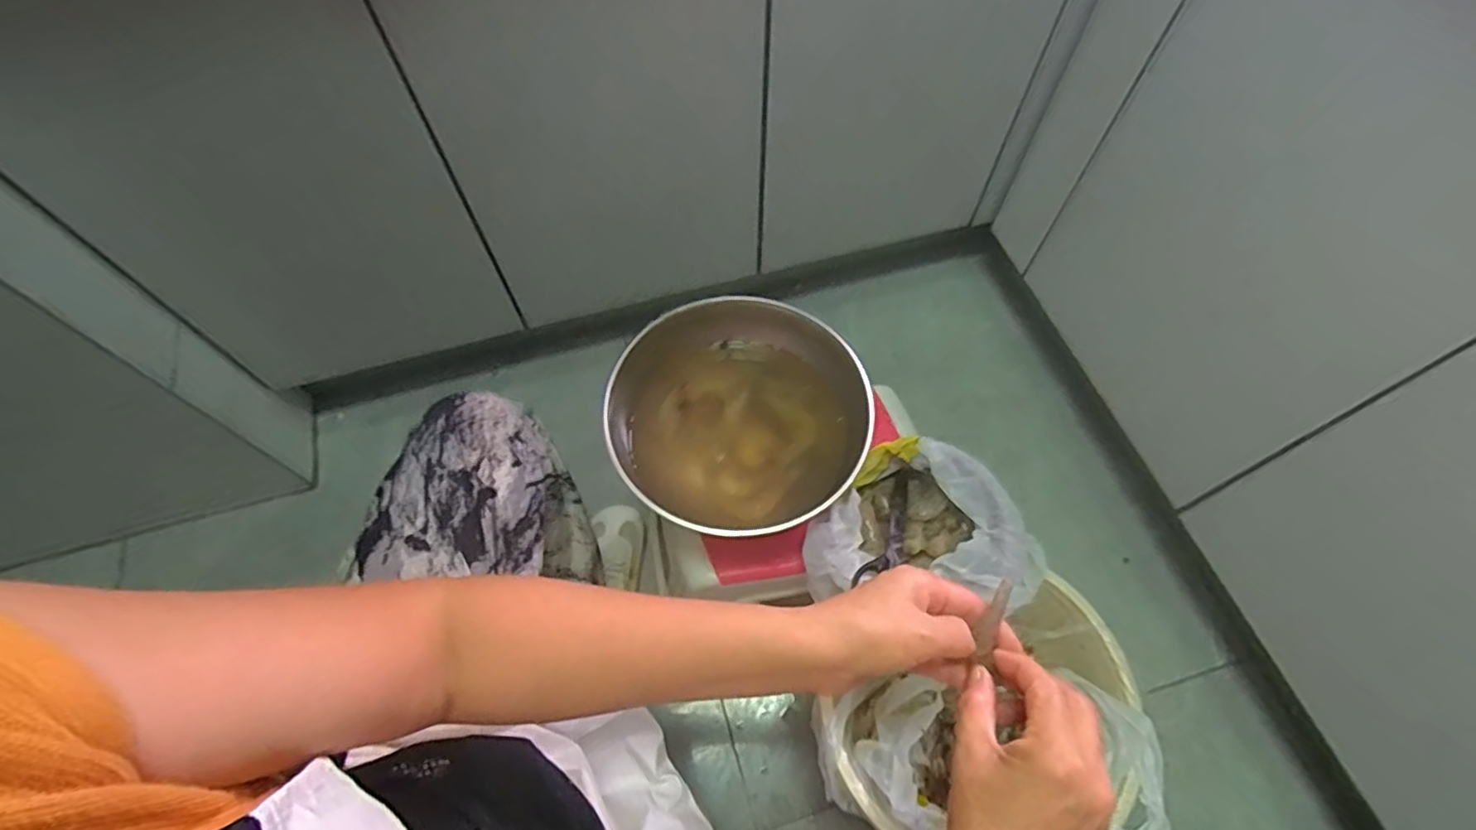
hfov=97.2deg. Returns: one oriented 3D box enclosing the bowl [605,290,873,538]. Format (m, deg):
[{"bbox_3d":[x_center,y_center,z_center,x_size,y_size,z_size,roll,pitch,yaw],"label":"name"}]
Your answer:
[{"bbox_3d":[0.004,-0.002,0.665,0.249,0.092,0.262,-1,64,1],"label":"bowl"}]

